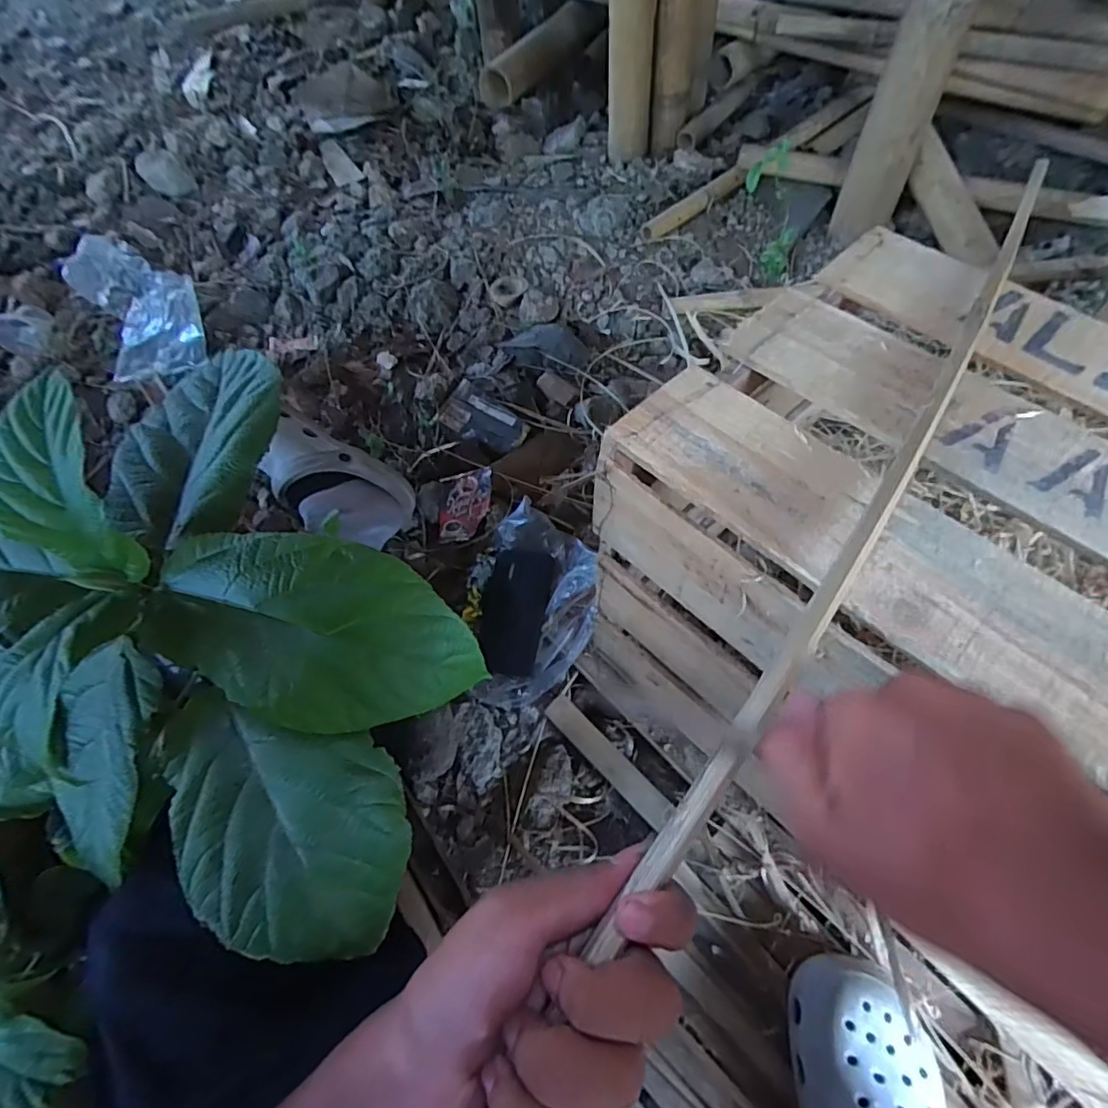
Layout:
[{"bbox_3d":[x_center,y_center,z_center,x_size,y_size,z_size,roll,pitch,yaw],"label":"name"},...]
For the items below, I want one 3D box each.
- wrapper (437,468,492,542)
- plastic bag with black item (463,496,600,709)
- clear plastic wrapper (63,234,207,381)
[{"bbox_3d":[-0.126,-0.069,0.807,0.080,0.010,0.100,-5,75,18],"label":"wrapper"},{"bbox_3d":[-0.030,0.057,0.707,0.160,0.087,0.251,9,66,4],"label":"plastic bag with black item"},{"bbox_3d":[-0.694,-0.424,0.954,0.161,0.090,0.346,-29,63,-13],"label":"clear plastic wrapper"}]

